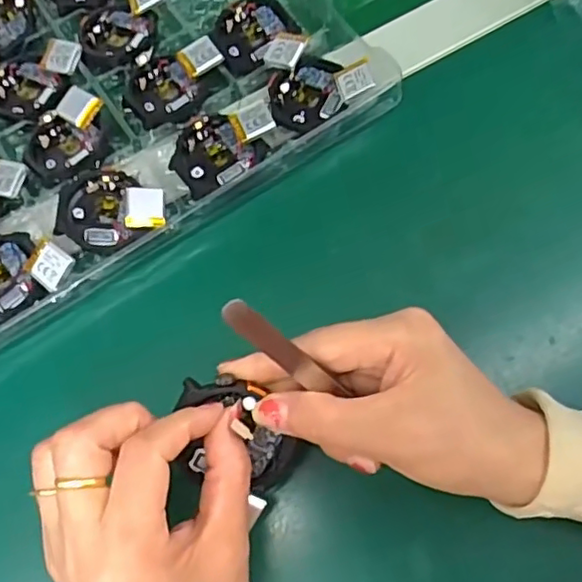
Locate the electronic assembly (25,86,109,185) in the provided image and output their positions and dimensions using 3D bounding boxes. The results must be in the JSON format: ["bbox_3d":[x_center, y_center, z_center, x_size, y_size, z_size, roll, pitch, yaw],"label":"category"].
[{"bbox_3d":[-0.132,-0.091,0.363,0.046,0.014,0.056,37,76,14],"label":"electronic assembly"}]

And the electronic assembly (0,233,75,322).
[{"bbox_3d":[-0.154,-0.012,0.325,0.067,0.015,0.048,-22,71,-6],"label":"electronic assembly"}]

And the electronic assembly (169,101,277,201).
[{"bbox_3d":[-0.040,-0.084,0.349,0.061,0.020,0.039,-34,73,-10],"label":"electronic assembly"}]

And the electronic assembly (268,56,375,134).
[{"bbox_3d":[0.014,-0.121,0.356,0.057,0.021,0.046,-34,72,-9],"label":"electronic assembly"}]

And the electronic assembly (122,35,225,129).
[{"bbox_3d":[-0.074,-0.131,0.370,0.063,0.016,0.043,-41,74,-12],"label":"electronic assembly"}]

